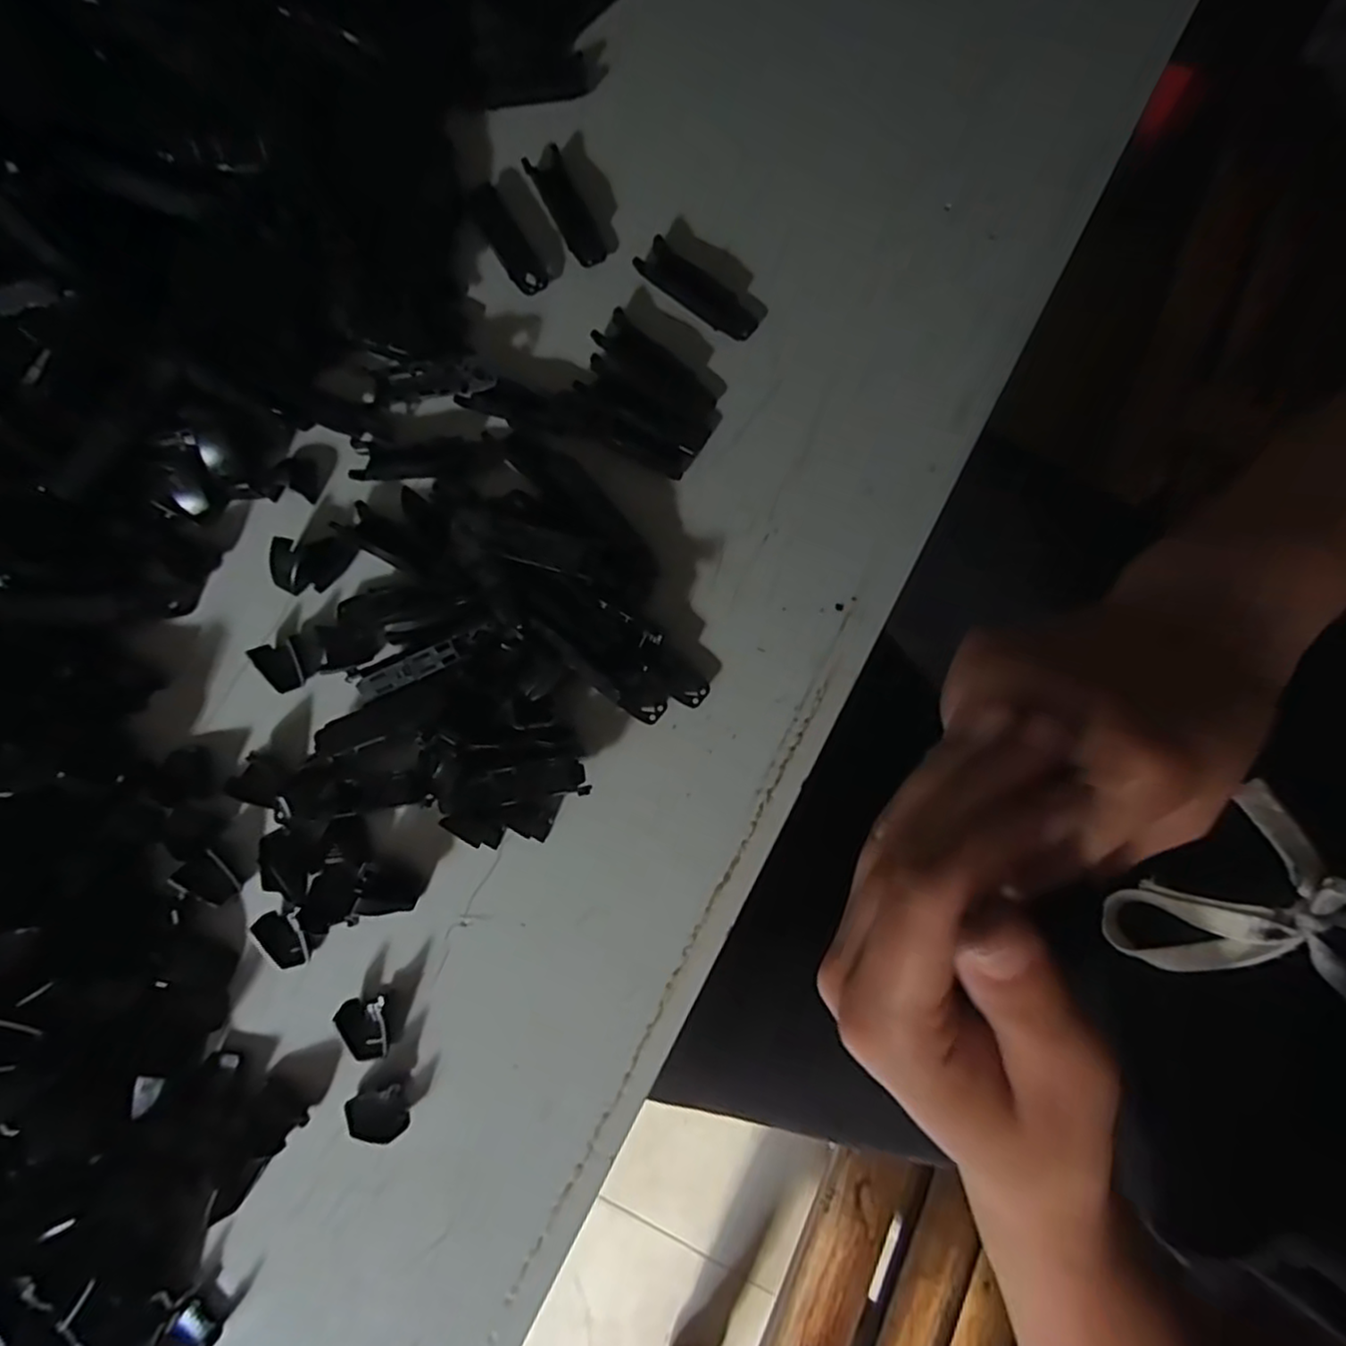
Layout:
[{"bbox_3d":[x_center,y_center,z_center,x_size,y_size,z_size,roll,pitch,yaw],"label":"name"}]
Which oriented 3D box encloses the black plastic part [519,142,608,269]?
[{"bbox_3d":[-0.052,-0.224,0.326,0.018,0.008,0.064,-24,81,-4],"label":"black plastic part"}]

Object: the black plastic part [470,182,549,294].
[{"bbox_3d":[-0.079,-0.209,0.326,0.018,0.006,0.063,-29,81,-5],"label":"black plastic part"}]

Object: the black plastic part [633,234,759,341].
[{"bbox_3d":[0.012,-0.179,0.317,0.064,0.011,0.017,38,82,6],"label":"black plastic part"}]

